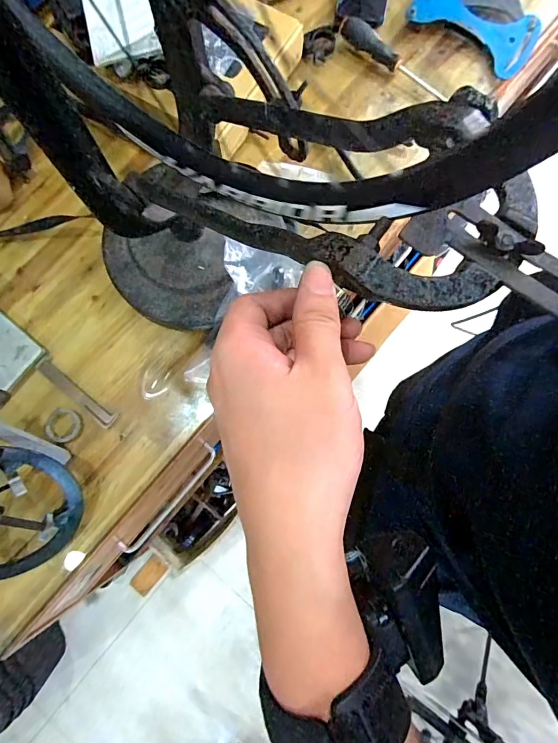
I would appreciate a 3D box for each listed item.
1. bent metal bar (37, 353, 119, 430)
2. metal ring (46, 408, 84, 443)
[{"bbox_3d":[-0.275,0.028,0.568,0.134,0.004,0.023,37,82,7],"label":"bent metal bar"},{"bbox_3d":[-0.289,0.072,0.563,0.052,0.004,0.044,16,80,4],"label":"metal ring"}]

